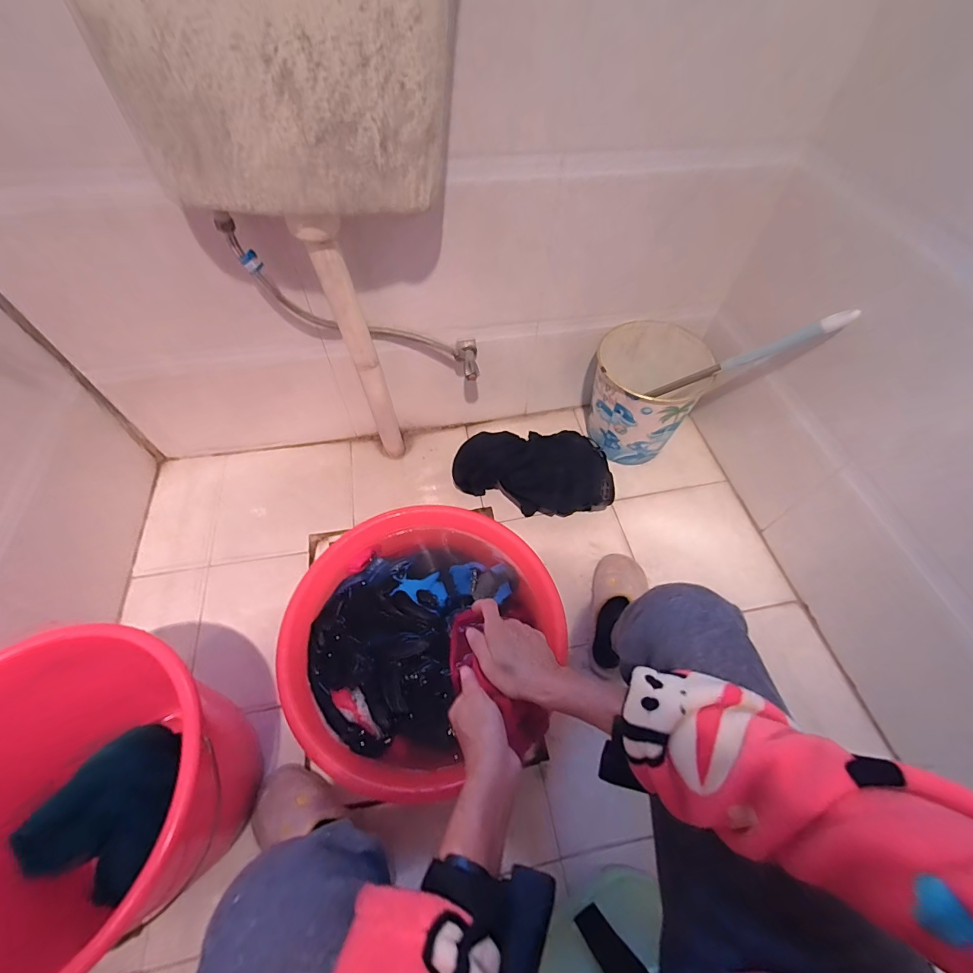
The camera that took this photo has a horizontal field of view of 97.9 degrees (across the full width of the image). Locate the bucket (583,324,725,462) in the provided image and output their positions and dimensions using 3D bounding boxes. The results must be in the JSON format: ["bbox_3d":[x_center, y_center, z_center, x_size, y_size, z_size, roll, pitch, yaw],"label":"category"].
[{"bbox_3d":[0.357,-0.202,1.021,0.229,0.276,0.223,1,58,-1],"label":"bucket"}]

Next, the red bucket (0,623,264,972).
[{"bbox_3d":[-0.488,0.393,0.558,0.322,0.302,0.304,1,58,-1],"label":"red bucket"}]

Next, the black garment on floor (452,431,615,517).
[{"bbox_3d":[0.104,-0.031,0.979,0.352,0.150,0.187,0,58,-2],"label":"black garment on floor"}]

